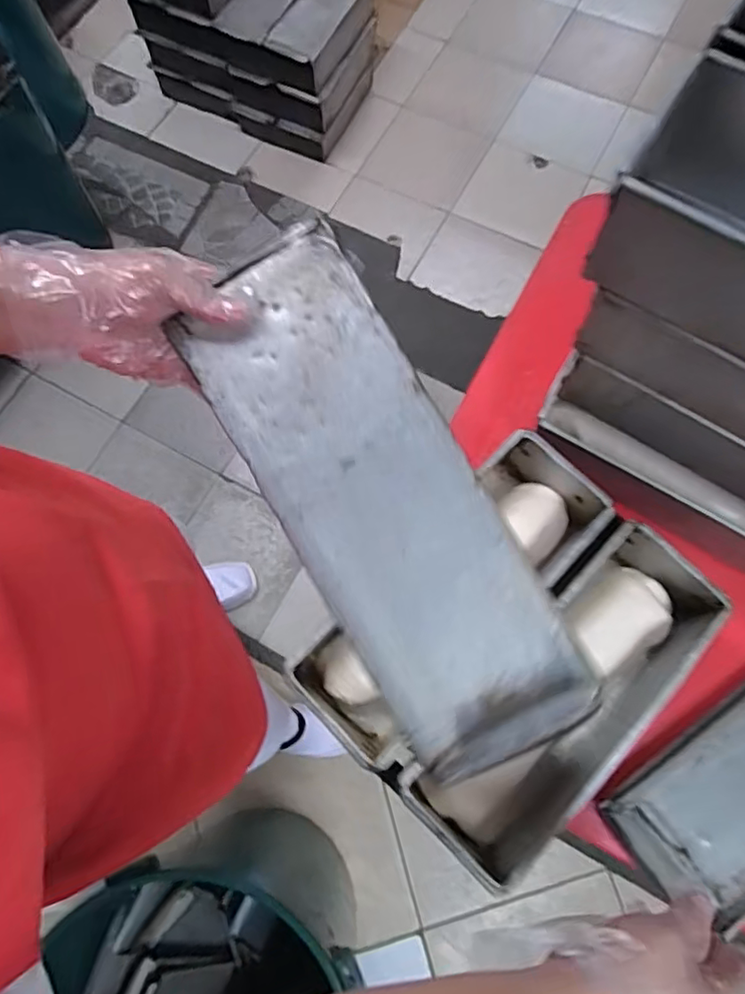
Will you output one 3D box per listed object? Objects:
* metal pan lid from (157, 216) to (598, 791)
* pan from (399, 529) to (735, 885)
[{"bbox_3d":[0.003,0.005,0.395,0.130,0.010,0.370,-31,87,3],"label":"metal pan lid"},{"bbox_3d":[0.189,0.194,0.587,0.149,0.117,0.352,43,80,12],"label":"pan"}]

